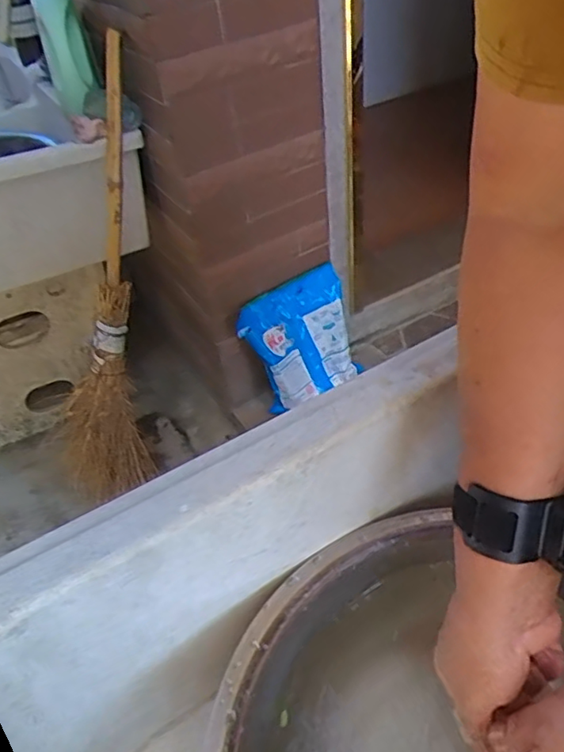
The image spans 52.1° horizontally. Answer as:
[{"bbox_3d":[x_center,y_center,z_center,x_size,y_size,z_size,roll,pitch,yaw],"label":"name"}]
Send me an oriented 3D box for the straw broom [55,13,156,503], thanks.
[{"bbox_3d":[-0.351,-0.159,1.140,0.256,0.877,0.099,28,30,33],"label":"straw broom"}]

